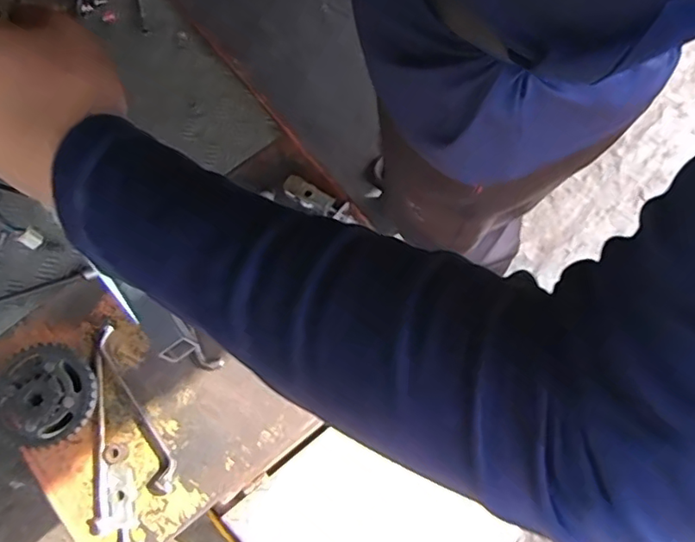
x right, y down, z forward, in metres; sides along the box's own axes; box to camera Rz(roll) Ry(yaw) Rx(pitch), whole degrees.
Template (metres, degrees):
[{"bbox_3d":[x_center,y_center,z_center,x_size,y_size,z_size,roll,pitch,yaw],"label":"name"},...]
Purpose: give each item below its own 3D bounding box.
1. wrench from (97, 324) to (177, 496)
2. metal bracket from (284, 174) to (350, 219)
[{"bbox_3d":[-0.298,0.192,0.777,0.047,0.021,0.249,-23,77,-6],"label":"wrench"},{"bbox_3d":[-0.051,-0.112,0.857,0.104,0.029,0.033,25,77,6],"label":"metal bracket"}]

